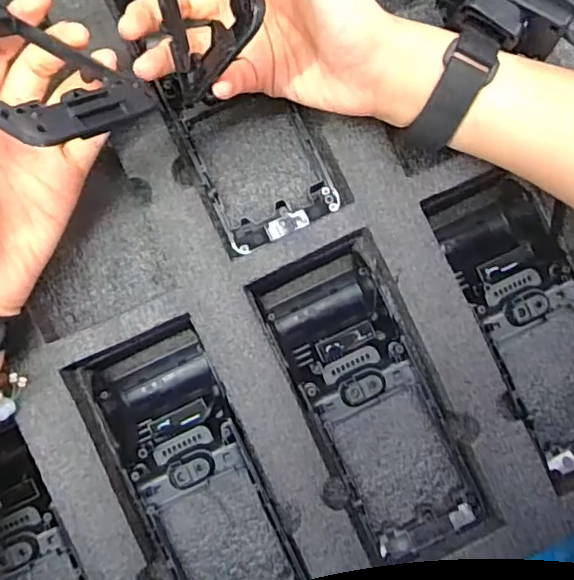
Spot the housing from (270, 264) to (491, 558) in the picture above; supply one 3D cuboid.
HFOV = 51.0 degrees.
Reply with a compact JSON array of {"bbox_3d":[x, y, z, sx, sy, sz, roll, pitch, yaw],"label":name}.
[{"bbox_3d":[0.056,0.077,0.391,0.071,0.049,0.169,-25,86,-3],"label":"housing"}]

